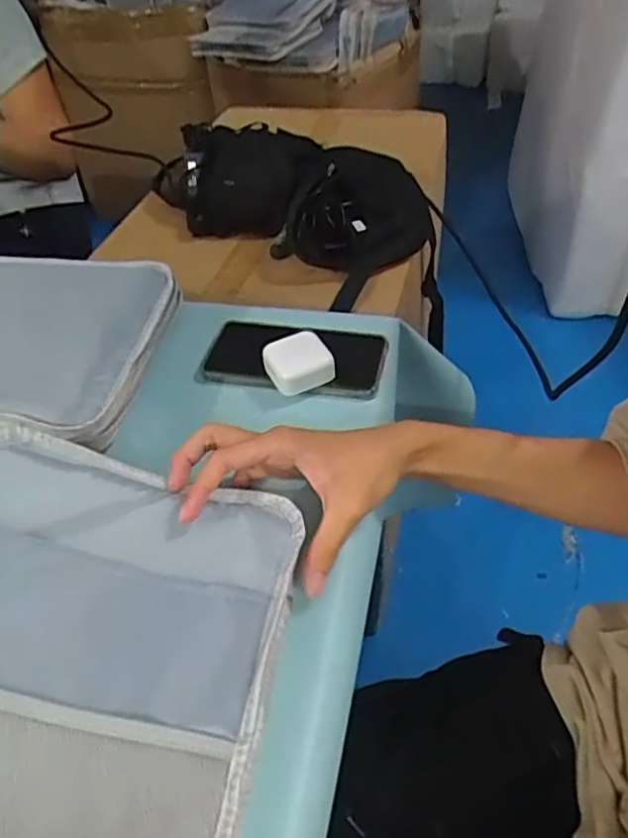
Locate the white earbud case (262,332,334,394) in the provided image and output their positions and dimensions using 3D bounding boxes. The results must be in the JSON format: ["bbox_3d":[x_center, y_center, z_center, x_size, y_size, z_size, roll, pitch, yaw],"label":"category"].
[{"bbox_3d":[-0.015,-0.050,0.561,0.052,0.025,0.048,-22,47,-16],"label":"white earbud case"}]

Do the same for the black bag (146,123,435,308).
[{"bbox_3d":[-0.010,-0.303,0.845,0.271,0.093,0.383,-34,51,-26],"label":"black bag"}]

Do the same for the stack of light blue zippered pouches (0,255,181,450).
[{"bbox_3d":[-0.300,-0.071,0.563,0.319,0.045,0.237,2,45,7],"label":"stack of light blue zippered pouches"}]

